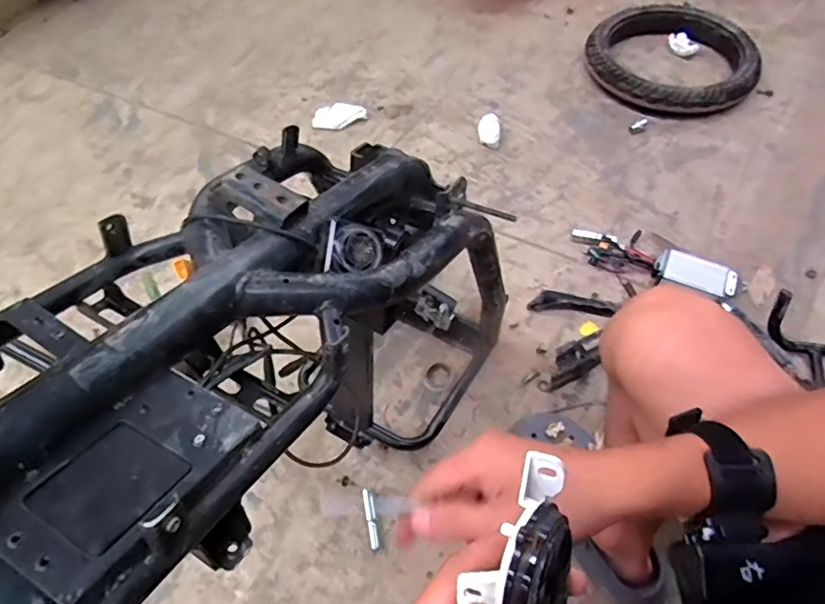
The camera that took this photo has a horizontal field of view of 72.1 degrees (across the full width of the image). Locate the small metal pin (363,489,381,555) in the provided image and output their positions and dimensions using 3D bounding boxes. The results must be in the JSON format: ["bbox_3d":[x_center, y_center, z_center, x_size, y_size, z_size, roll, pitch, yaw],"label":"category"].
[{"bbox_3d":[-0.056,0.296,0.770,0.015,0.019,0.083,-7,56,-3],"label":"small metal pin"}]

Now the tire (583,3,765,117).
[{"bbox_3d":[0.598,-0.569,1.306,0.375,0.064,0.387,20,59,14],"label":"tire"}]

